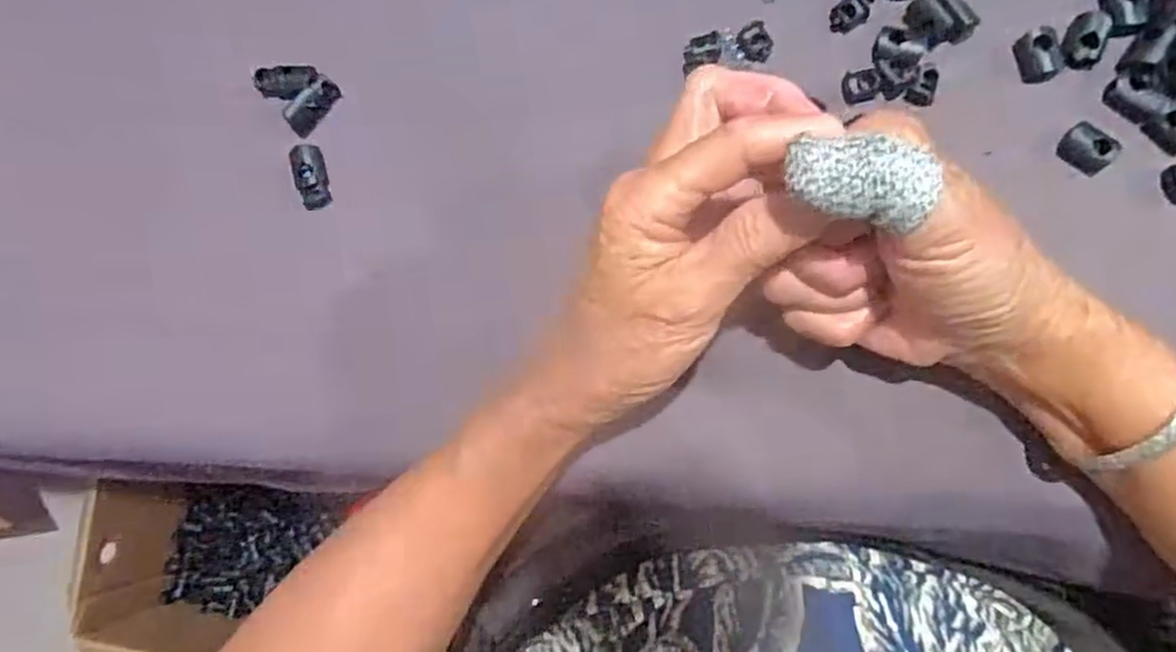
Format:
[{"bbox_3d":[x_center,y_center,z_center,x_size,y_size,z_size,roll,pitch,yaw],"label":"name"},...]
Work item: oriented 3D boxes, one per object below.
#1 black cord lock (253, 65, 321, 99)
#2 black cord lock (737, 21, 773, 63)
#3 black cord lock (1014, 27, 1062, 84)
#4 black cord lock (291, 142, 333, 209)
[{"bbox_3d":[-0.141,-0.116,0.356,0.031,0.013,0.013,-2,84,6],"label":"black cord lock"},{"bbox_3d":[0.074,-0.125,0.332,0.013,0.007,0.016,-42,81,1],"label":"black cord lock"},{"bbox_3d":[0.189,-0.113,0.318,0.014,0.009,0.021,-20,83,4],"label":"black cord lock"},{"bbox_3d":[-0.128,-0.069,0.351,0.014,0.007,0.032,-15,83,5],"label":"black cord lock"}]

